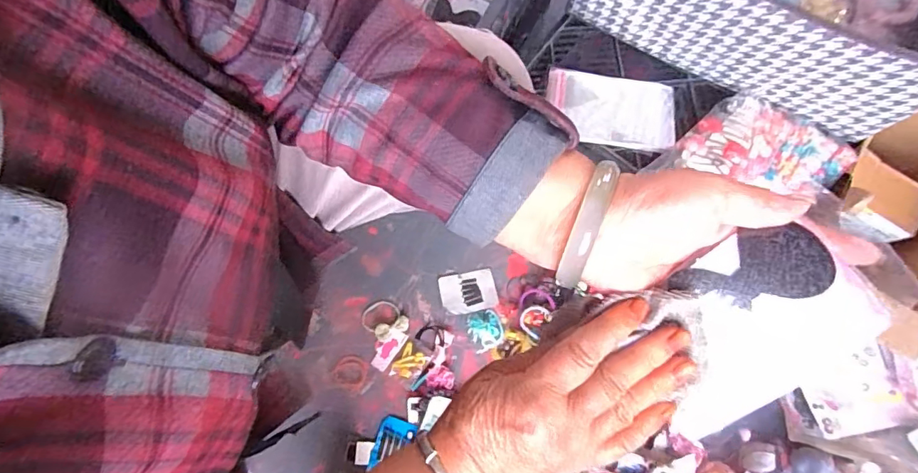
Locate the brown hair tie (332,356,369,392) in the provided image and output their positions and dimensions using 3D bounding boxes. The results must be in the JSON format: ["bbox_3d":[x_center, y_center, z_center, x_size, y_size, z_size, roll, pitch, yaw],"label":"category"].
[{"bbox_3d":[-0.163,0.204,0.751,0.051,0.009,0.047,0,77,0],"label":"brown hair tie"}]

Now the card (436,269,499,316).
[{"bbox_3d":[0.014,0.086,0.781,0.086,0.006,0.062,-12,78,-3],"label":"card"}]

